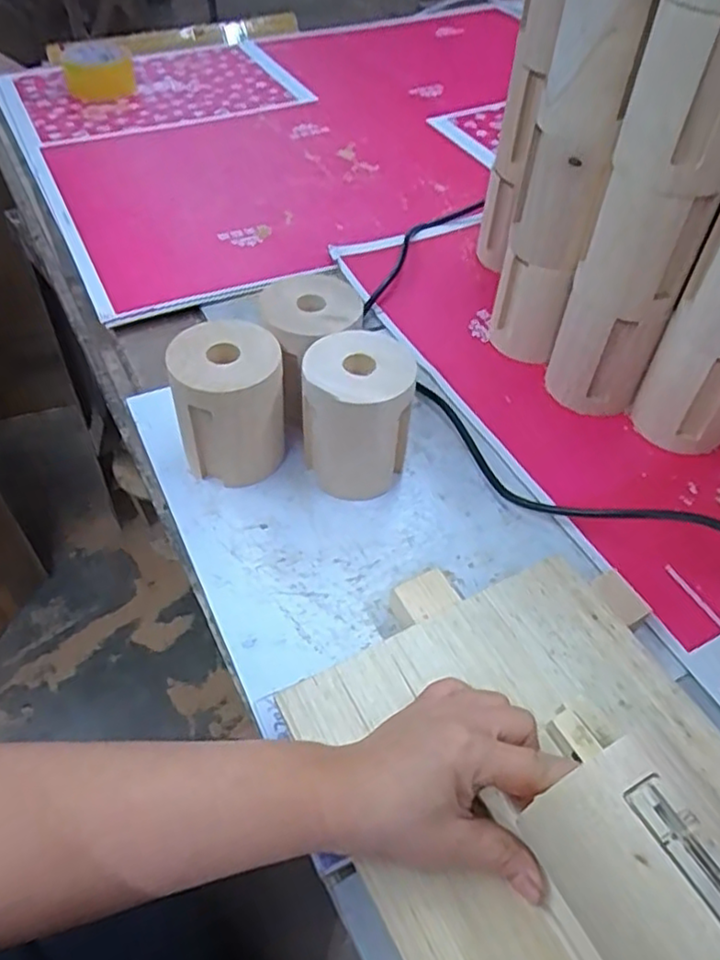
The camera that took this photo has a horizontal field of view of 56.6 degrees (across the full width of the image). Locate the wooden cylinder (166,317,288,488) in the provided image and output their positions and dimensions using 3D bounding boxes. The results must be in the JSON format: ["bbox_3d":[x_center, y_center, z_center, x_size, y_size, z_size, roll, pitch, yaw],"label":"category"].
[{"bbox_3d":[-0.096,-0.055,0.500,0.077,0.102,0.074,-7,49,-8],"label":"wooden cylinder"}]

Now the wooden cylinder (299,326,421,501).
[{"bbox_3d":[-0.003,-0.048,0.498,0.076,0.101,0.076,-2,49,-4],"label":"wooden cylinder"}]

